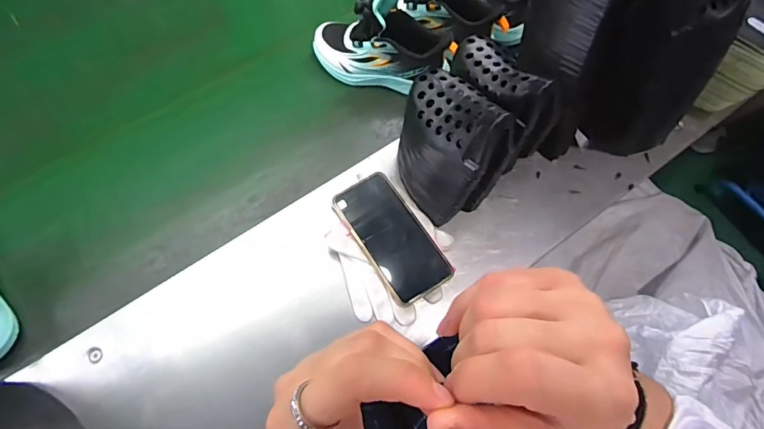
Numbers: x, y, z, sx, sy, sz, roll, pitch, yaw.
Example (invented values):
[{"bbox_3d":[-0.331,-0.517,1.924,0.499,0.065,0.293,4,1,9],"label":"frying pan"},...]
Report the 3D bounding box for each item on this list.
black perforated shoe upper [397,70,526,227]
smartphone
[{"bbox_3d":[0.074,-0.071,0.491,0.133,0.177,0.104,38,72,12],"label":"black perforated shoe upper"},{"bbox_3d":[0.012,0.026,0.519,0.078,0.015,0.160,-32,73,-13],"label":"smartphone"}]

